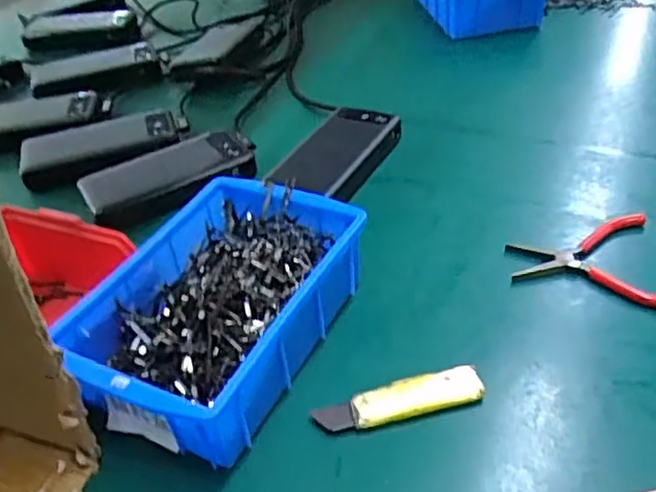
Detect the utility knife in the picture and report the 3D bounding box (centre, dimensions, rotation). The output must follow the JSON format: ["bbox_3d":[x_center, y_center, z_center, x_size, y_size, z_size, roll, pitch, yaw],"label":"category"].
[{"bbox_3d":[0.045,0.096,0.412,0.105,0.009,0.027,-11,39,-7],"label":"utility knife"}]

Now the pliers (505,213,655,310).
[{"bbox_3d":[0.196,0.010,0.498,0.112,0.007,0.105,0,39,6],"label":"pliers"}]

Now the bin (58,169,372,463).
[{"bbox_3d":[-0.075,0.041,0.450,0.137,0.063,0.203,16,43,24],"label":"bin"}]

